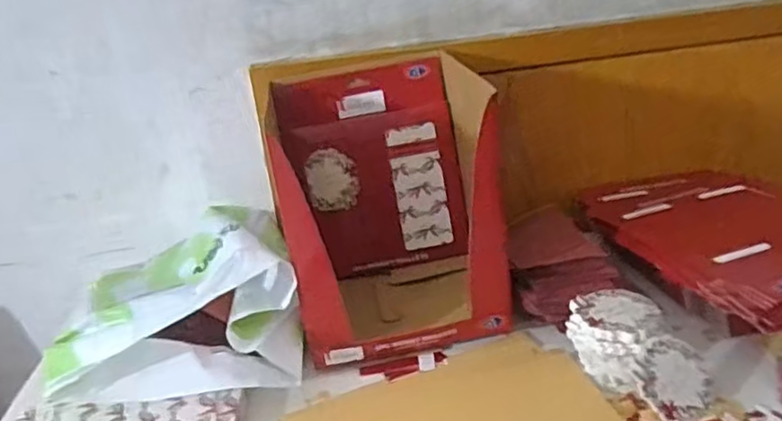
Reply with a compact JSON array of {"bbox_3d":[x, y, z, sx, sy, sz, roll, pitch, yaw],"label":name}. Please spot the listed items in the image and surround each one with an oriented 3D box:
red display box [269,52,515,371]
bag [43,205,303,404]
[{"bbox_3d":[-0.003,-0.012,0.702,0.210,0.241,0.240,-8,21,-3],"label":"red display box"},{"bbox_3d":[-0.205,0.086,0.675,0.225,0.115,0.250,-7,21,-2],"label":"bag"}]

